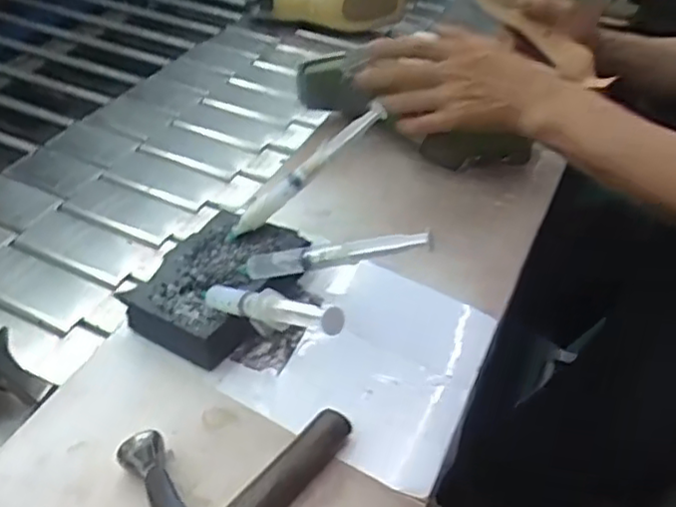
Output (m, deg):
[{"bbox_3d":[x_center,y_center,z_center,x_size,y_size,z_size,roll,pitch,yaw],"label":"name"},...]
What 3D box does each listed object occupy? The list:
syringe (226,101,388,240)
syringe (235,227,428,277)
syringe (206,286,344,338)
[{"bbox_3d":[-0.026,-0.064,0.532,0.152,0.021,0.023,-41,52,-2],"label":"syringe"},{"bbox_3d":[-0.005,0.000,0.464,0.142,0.019,0.011,-10,36,25],"label":"syringe"},{"bbox_3d":[-0.048,0.034,0.417,0.018,0.021,0.147,-31,21,-33],"label":"syringe"}]

